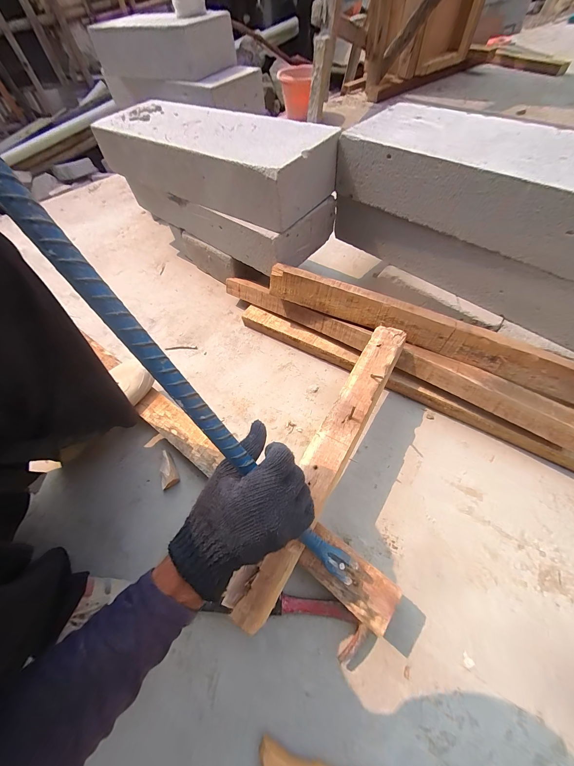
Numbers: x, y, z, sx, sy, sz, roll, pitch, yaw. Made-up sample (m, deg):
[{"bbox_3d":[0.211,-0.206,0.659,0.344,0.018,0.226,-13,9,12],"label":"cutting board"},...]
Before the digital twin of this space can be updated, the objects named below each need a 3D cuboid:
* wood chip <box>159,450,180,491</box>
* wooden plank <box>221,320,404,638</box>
[{"bbox_3d":[-0.213,0.154,0.486,0.032,0.027,0.061,-30,60,-14],"label":"wood chip"},{"bbox_3d":[0.062,0.092,0.392,0.056,0.026,0.453,25,68,19],"label":"wooden plank"}]

